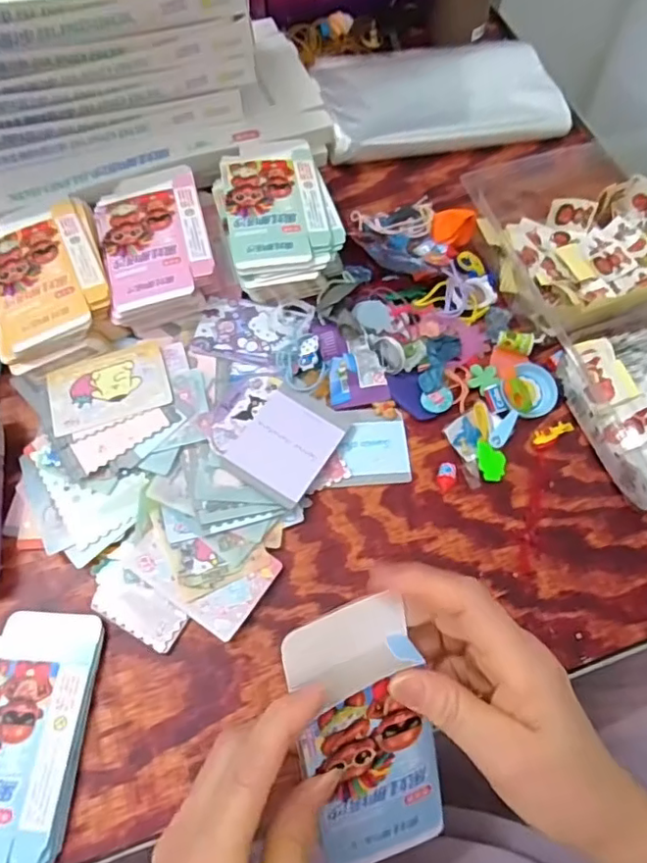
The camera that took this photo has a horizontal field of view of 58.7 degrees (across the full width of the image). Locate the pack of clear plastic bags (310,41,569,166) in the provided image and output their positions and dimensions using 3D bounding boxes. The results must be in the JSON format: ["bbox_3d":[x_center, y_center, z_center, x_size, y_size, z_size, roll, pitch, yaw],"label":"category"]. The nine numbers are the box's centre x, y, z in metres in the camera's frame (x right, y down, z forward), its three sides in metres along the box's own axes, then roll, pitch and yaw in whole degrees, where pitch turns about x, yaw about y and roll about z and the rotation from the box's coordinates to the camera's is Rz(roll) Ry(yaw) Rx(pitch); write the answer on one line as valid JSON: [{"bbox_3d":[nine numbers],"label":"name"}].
[{"bbox_3d":[0.120,-0.359,0.611,0.246,0.027,0.150,-11,66,-4],"label":"pack of clear plastic bags"}]

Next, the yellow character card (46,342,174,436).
[{"bbox_3d":[-0.165,-0.034,0.442,0.088,0.004,0.063,-19,61,-8],"label":"yellow character card"}]

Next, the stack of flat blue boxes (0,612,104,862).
[{"bbox_3d":[-0.191,0.190,0.348,0.087,0.019,0.152,3,65,2],"label":"stack of flat blue boxes"}]

